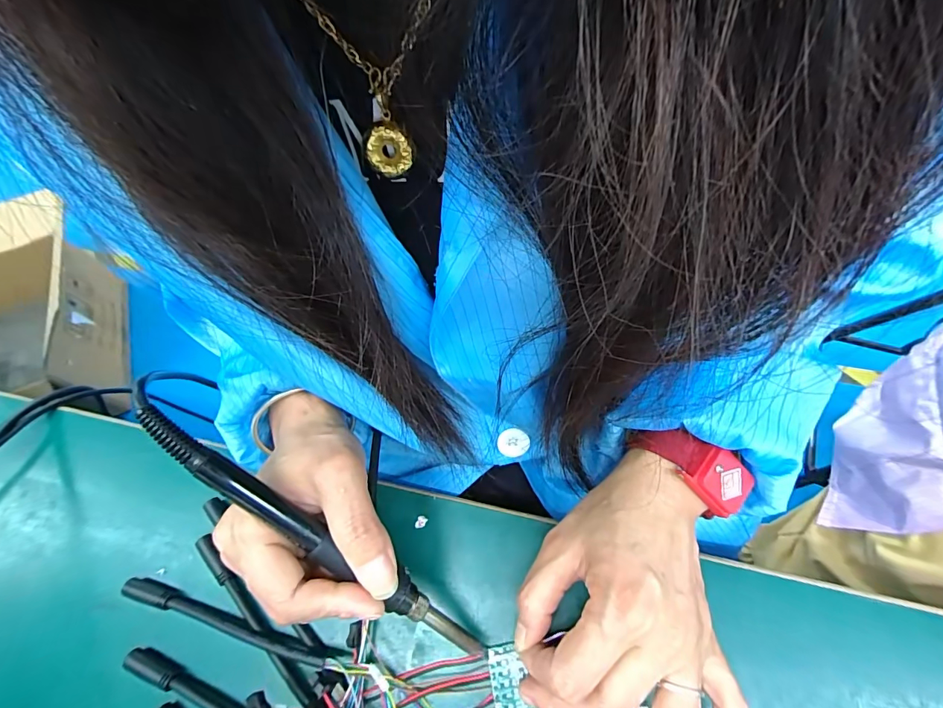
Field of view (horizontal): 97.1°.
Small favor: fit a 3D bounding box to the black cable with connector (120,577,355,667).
[{"bbox_3d":[-0.146,0.160,0.249,0.148,0.018,0.012,10,66,11],"label":"black cable with connector"}]

